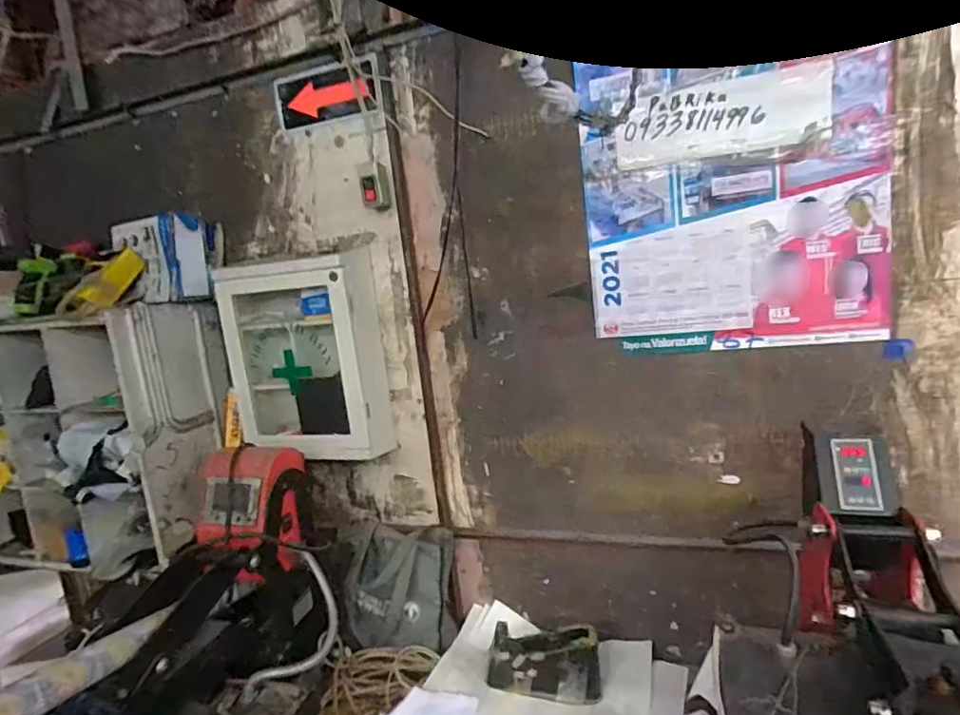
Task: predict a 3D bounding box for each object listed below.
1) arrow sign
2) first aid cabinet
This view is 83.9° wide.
[{"bbox_3d":[-0.301,-0.511,1.043,0.228,0.102,0.031,-3,10,26],"label":"arrow sign"},{"bbox_3d":[-0.366,0.012,1.097,0.344,0.395,0.118,-5,9,11],"label":"first aid cabinet"}]

